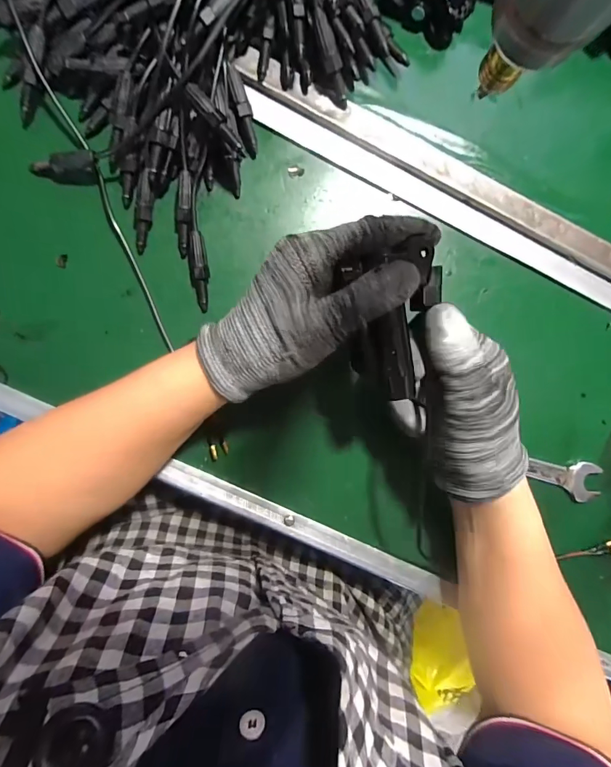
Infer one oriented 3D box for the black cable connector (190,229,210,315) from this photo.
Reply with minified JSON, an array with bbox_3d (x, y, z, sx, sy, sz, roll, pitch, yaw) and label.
[{"bbox_3d":[-0.075,-0.079,0.290,0.011,0.010,0.054,-4,105,-4],"label":"black cable connector"}]

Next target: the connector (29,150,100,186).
[{"bbox_3d":[-0.165,-0.150,0.277,0.045,0.015,0.016,3,92,-4],"label":"connector"}]

